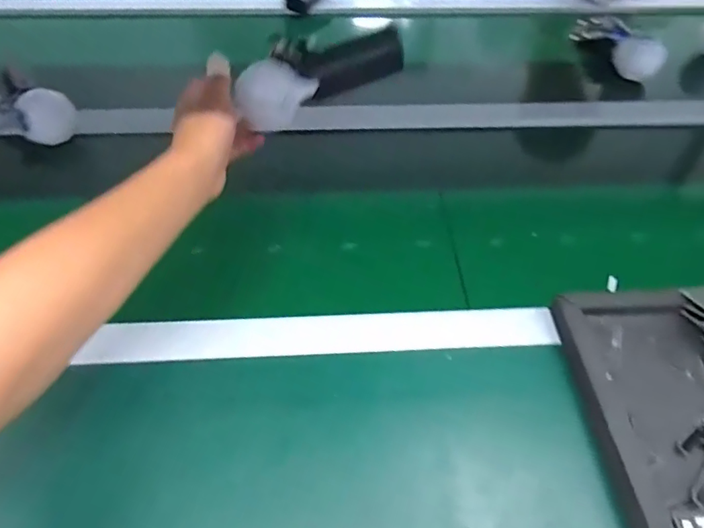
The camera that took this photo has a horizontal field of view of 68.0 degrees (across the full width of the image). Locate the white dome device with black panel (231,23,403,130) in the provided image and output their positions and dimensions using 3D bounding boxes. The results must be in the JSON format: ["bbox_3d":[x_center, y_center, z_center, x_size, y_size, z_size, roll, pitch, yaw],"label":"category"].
[{"bbox_3d":[-0.037,-0.201,0.537,0.168,0.060,0.073,-20,51,-3],"label":"white dome device with black panel"}]

